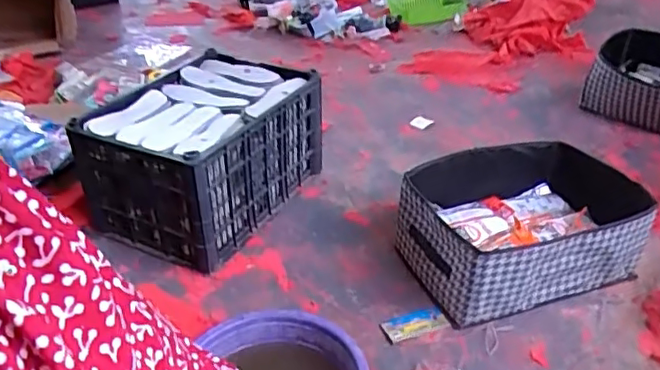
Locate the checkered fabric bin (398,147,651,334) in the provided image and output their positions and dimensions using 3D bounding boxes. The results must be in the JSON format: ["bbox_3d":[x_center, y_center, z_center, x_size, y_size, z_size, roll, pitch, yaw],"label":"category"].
[{"bbox_3d":[0.408,0.081,1.247,0.486,0.180,0.332,-12,35,-15],"label":"checkered fabric bin"}]

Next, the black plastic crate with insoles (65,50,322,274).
[{"bbox_3d":[-0.304,-0.078,1.471,0.390,0.296,0.483,16,37,25],"label":"black plastic crate with insoles"}]

